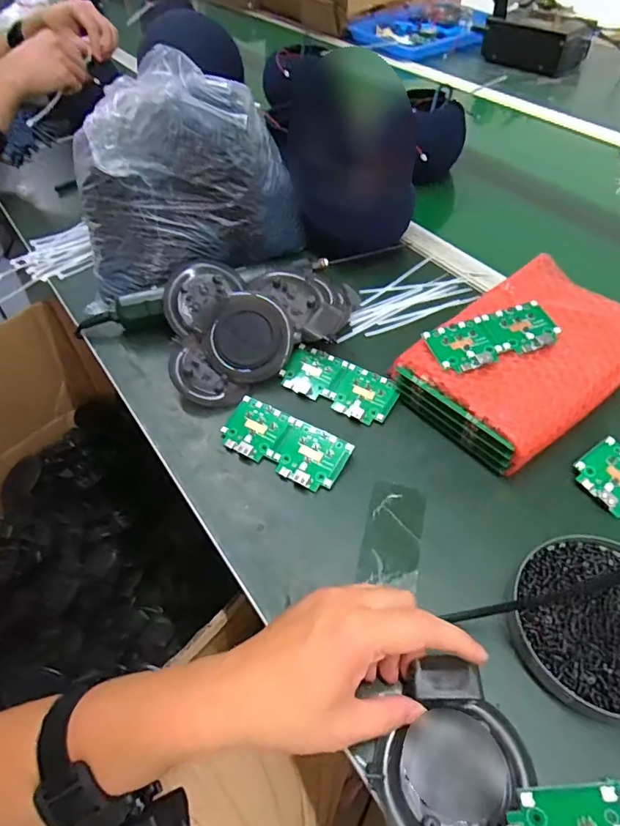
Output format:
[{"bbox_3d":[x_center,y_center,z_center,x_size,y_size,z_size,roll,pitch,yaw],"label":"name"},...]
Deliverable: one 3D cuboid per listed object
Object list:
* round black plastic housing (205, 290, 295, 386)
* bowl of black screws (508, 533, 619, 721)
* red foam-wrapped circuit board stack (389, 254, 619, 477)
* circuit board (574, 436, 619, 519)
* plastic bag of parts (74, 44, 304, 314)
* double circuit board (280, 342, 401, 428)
[{"bbox_3d":[-0.060,-0.074,0.493,0.083,0.014,0.084,0,99,1],"label":"round black plastic housing"},{"bbox_3d":[0.194,0.140,0.335,0.109,0.031,0.115,0,53,0],"label":"bowl of black screws"},{"bbox_3d":[0.197,-0.048,0.462,0.208,0.057,0.151,-29,58,-21],"label":"red foam-wrapped circuit board stack"},{"bbox_3d":[0.250,0.055,0.404,0.053,0.017,0.059,-30,57,-19],"label":"circuit board"},{"bbox_3d":[-0.134,-0.235,0.534,0.240,0.194,0.144,-3,53,-3],"label":"plastic bag of parts"},{"bbox_3d":[0.027,-0.029,0.482,0.115,0.011,0.053,28,58,19],"label":"double circuit board"}]

